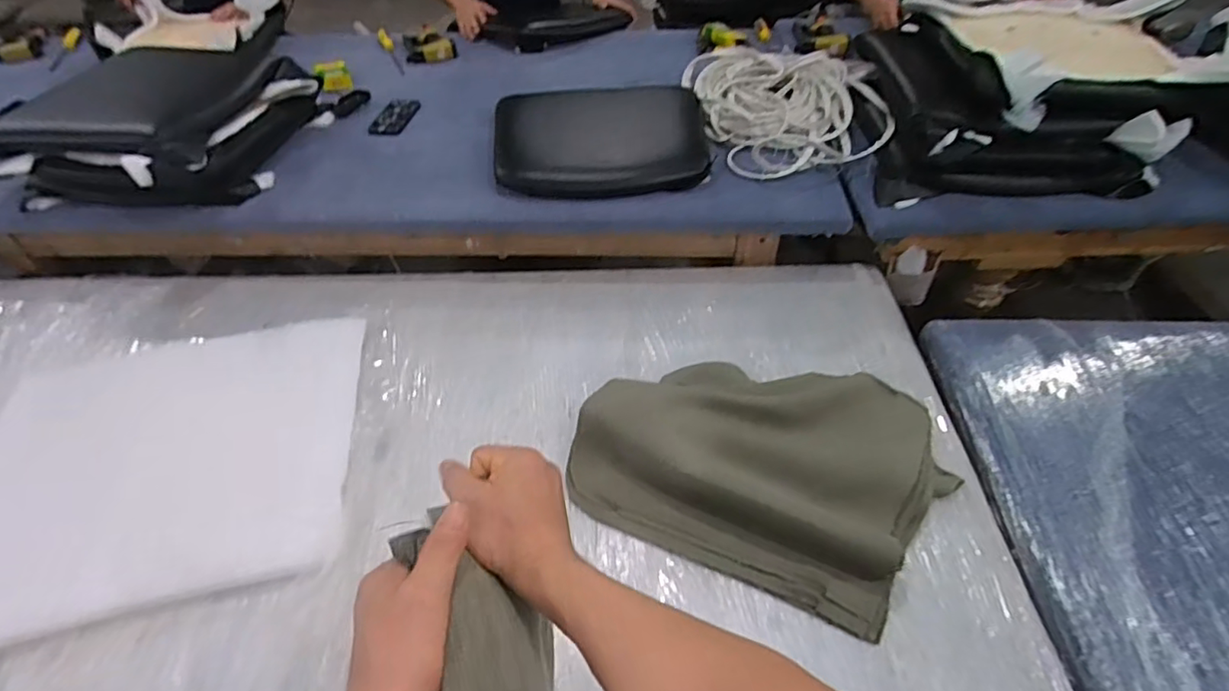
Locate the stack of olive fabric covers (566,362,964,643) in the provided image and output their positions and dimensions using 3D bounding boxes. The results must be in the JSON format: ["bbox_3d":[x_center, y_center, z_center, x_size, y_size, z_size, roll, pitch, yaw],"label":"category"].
[{"bbox_3d":[0.217,0.143,0.897,0.506,0.093,0.378,19,50,20],"label":"stack of olive fabric covers"}]

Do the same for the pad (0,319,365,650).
[{"bbox_3d":[-0.718,0.169,0.966,0.575,0.037,0.519,-11,47,-7],"label":"pad"}]

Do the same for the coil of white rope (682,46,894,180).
[{"bbox_3d":[0.377,-0.578,1.385,0.361,0.079,0.495,-11,47,-7],"label":"coil of white rope"}]

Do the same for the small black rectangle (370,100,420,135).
[{"bbox_3d":[-0.533,-0.563,1.482,0.090,0.014,0.157,3,47,6],"label":"small black rectangle"}]

